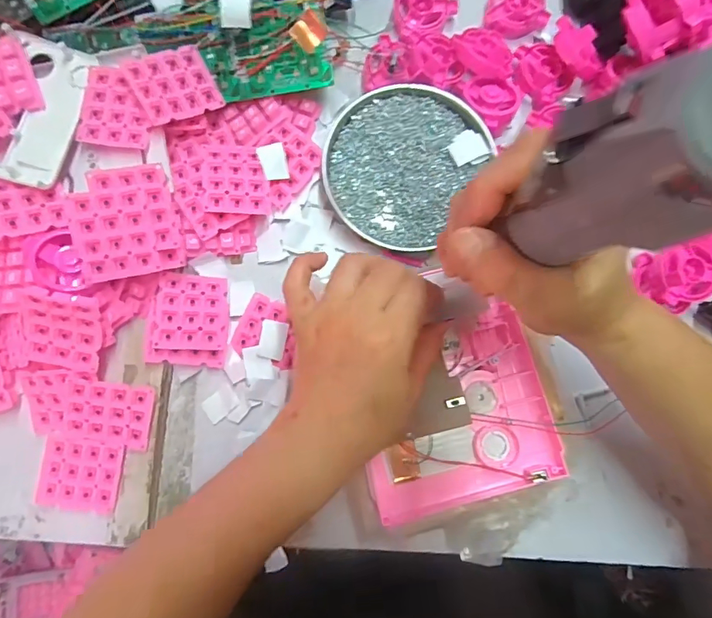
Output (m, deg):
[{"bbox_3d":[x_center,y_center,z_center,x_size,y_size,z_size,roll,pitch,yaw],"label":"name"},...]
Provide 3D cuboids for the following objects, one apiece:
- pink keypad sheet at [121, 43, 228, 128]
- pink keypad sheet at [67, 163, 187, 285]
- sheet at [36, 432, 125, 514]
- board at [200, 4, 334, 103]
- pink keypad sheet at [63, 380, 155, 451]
[{"bbox_3d":[-0.136,-0.170,0.341,0.060,0.008,0.050,-28,96,-26],"label":"pink keypad sheet"},{"bbox_3d":[-0.159,-0.060,0.317,0.066,0.015,0.073,-14,103,-23],"label":"pink keypad sheet"},{"bbox_3d":[-0.204,0.122,0.334,0.057,0.005,0.050,10,84,1],"label":"sheet"},{"bbox_3d":[-0.070,-0.202,0.356,0.093,0.014,0.062,-10,84,-1],"label":"board"},{"bbox_3d":[-0.182,0.077,0.333,0.060,0.007,0.049,11,106,-7],"label":"pink keypad sheet"}]

